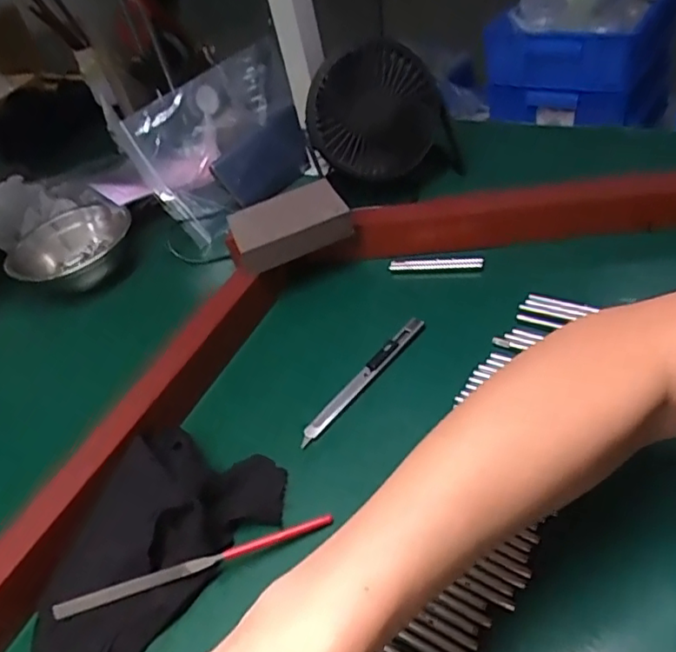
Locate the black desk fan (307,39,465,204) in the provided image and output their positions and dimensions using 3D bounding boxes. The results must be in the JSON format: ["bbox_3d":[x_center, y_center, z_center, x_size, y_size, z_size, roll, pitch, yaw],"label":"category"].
[{"bbox_3d":[0.046,-0.210,0.610,0.146,0.139,0.123,-7,42,10],"label":"black desk fan"}]

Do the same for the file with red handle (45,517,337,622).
[{"bbox_3d":[-0.079,0.138,0.346,0.157,0.012,0.006,-16,41,-11],"label":"file with red handle"}]

